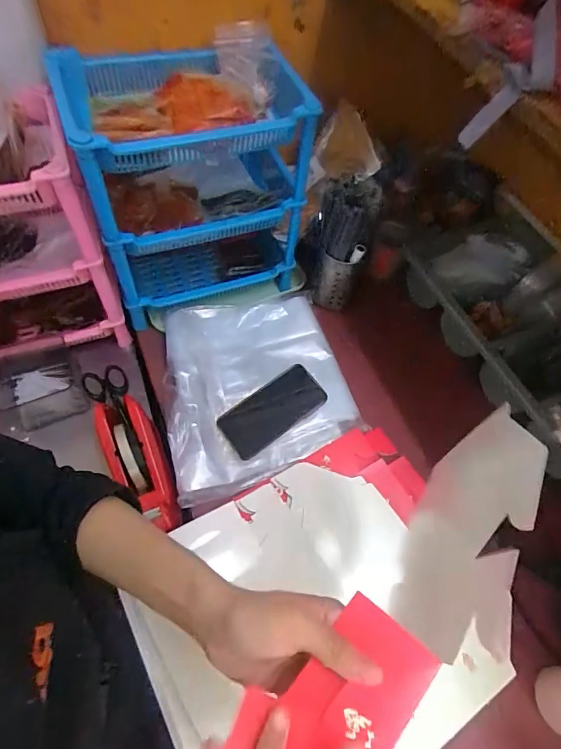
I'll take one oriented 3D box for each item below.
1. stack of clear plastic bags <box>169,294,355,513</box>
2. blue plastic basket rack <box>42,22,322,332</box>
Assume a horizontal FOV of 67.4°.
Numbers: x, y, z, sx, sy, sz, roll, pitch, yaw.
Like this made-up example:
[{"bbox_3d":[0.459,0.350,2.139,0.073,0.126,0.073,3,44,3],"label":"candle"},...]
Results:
[{"bbox_3d":[-0.043,0.010,0.681,0.290,0.028,0.316,-13,61,-13],"label":"stack of clear plastic bags"},{"bbox_3d":[-0.132,-0.292,0.665,0.300,0.336,0.213,-14,61,-13],"label":"blue plastic basket rack"}]

